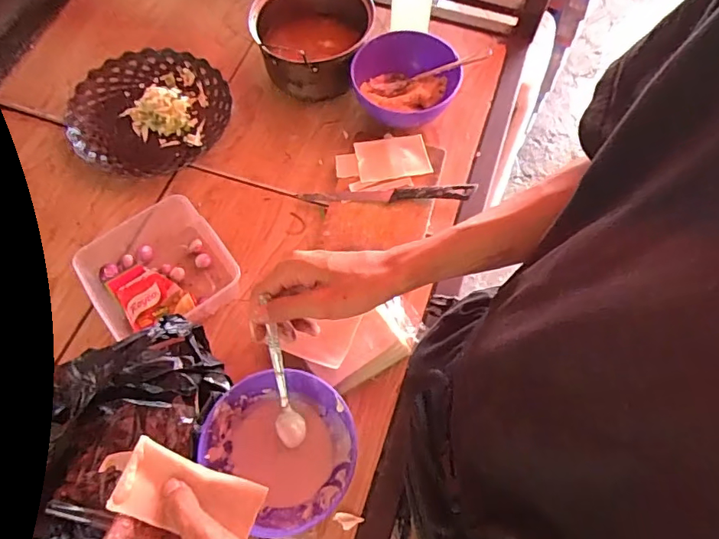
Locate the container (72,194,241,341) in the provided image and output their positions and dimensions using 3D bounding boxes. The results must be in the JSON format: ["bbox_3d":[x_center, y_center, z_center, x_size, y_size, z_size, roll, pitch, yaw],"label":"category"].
[{"bbox_3d":[-0.250,0.001,0.624,0.159,0.050,0.154,-35,70,-15],"label":"container"}]

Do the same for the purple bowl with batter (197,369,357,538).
[{"bbox_3d":[-0.076,0.183,0.521,0.136,0.071,0.148,0,66,0],"label":"purple bowl with batter"}]

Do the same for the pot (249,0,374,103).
[{"bbox_3d":[-0.067,-0.382,0.754,0.166,0.126,0.251,8,66,3],"label":"pot"}]

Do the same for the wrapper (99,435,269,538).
[{"bbox_3d":[-0.128,0.162,0.370,0.115,0.007,0.050,20,65,-14],"label":"wrapper"}]

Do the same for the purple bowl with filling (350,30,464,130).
[{"bbox_3d":[0.066,-0.256,0.720,0.146,0.084,0.137,1,65,-2],"label":"purple bowl with filling"}]

